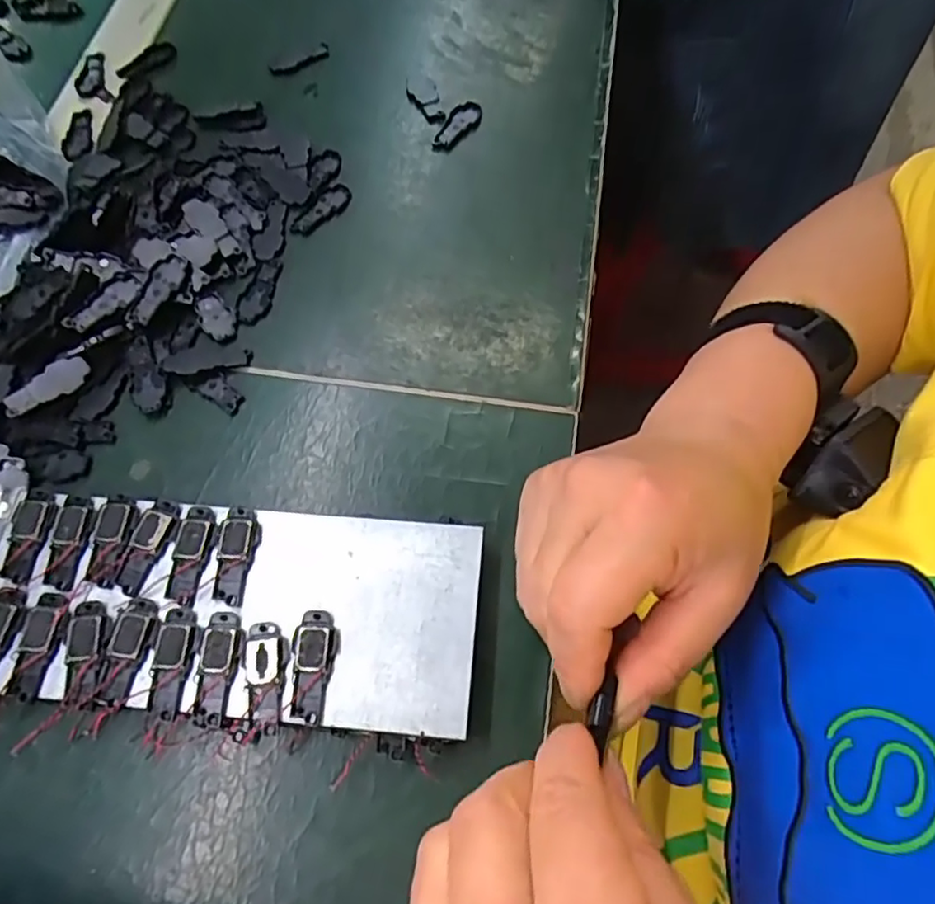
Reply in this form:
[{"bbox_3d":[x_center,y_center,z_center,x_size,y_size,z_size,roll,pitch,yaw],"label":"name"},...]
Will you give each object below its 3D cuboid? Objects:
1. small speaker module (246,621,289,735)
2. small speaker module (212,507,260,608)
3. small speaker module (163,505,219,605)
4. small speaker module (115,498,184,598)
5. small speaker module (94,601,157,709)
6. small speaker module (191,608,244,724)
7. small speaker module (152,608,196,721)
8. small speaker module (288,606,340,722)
[{"bbox_3d":[-0.075,0.082,0.231,0.014,0.004,0.038,-2,66,1],"label":"small speaker module"},{"bbox_3d":[-0.093,0.041,0.251,0.015,0.005,0.039,-2,66,1],"label":"small speaker module"},{"bbox_3d":[-0.112,0.041,0.253,0.015,0.004,0.038,10,70,3],"label":"small speaker module"},{"bbox_3d":[-0.129,0.038,0.254,0.017,0.004,0.039,15,70,5],"label":"small speaker module"},{"bbox_3d":[-0.129,0.075,0.236,0.015,0.004,0.038,5,67,4],"label":"small speaker module"},{"bbox_3d":[-0.093,0.080,0.233,0.014,0.004,0.040,3,67,3],"label":"small speaker module"},{"bbox_3d":[-0.111,0.078,0.234,0.013,0.004,0.040,3,67,3],"label":"small speaker module"},{"bbox_3d":[-0.057,0.079,0.234,0.015,0.006,0.040,-2,66,1],"label":"small speaker module"}]

